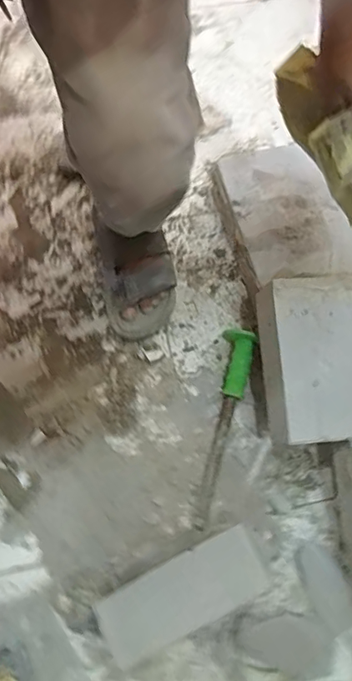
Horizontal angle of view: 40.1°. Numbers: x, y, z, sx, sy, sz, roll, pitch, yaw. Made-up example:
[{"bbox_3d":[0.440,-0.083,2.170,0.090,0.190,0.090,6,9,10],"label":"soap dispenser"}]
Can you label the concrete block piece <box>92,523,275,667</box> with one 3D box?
[{"bbox_3d":[0.011,0.327,0.622,0.219,0.036,0.086,-17,71,-23],"label":"concrete block piece"}]

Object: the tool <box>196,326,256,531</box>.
[{"bbox_3d":[0.070,0.123,0.698,0.041,0.048,0.285,11,71,4],"label":"tool"}]

